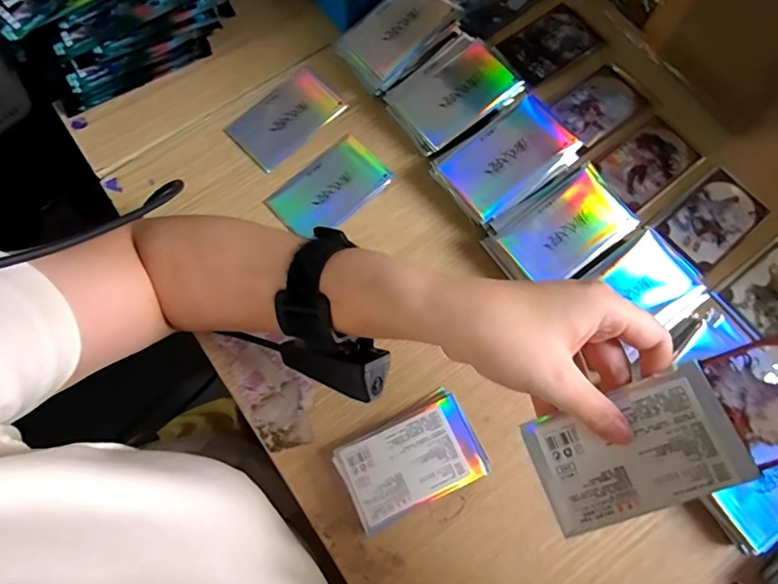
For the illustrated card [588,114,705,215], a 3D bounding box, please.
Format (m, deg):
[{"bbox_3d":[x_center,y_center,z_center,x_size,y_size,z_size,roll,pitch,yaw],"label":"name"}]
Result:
[{"bbox_3d":[0.220,-0.110,0.415,0.082,0.004,0.057,-38,78,-9],"label":"illustrated card"}]

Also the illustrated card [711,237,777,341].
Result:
[{"bbox_3d":[0.309,-0.003,0.387,0.090,0.004,0.058,-36,77,-9],"label":"illustrated card"}]

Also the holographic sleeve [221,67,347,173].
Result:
[{"bbox_3d":[-0.090,-0.152,0.428,0.092,0.006,0.058,-41,81,-5],"label":"holographic sleeve"}]

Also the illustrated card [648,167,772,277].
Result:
[{"bbox_3d":[0.265,-0.060,0.401,0.086,0.004,0.057,-39,78,-9],"label":"illustrated card"}]

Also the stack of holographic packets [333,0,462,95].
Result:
[{"bbox_3d":[0.013,-0.231,0.436,0.112,0.029,0.065,-41,78,-10],"label":"stack of holographic packets"}]

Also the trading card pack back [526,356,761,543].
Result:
[{"bbox_3d":[0.123,0.080,0.248,0.094,0.004,0.058,-26,70,14],"label":"trading card pack back"}]

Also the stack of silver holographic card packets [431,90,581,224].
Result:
[{"bbox_3d":[0.096,-0.105,0.398,0.106,0.034,0.069,-32,77,-8],"label":"stack of silver holographic card packets"}]

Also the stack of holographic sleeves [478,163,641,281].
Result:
[{"bbox_3d":[0.129,-0.045,0.381,0.102,0.034,0.065,-33,77,-8],"label":"stack of holographic sleeves"}]

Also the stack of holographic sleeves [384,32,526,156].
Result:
[{"bbox_3d":[0.054,-0.167,0.418,0.096,0.029,0.074,-37,77,-9],"label":"stack of holographic sleeves"}]

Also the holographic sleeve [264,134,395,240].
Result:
[{"bbox_3d":[-0.049,-0.086,0.412,0.096,0.008,0.058,-39,79,-11],"label":"holographic sleeve"}]

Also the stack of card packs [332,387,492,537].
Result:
[{"bbox_3d":[0.016,0.120,0.350,0.098,0.014,0.064,-28,76,-7],"label":"stack of card packs"}]

